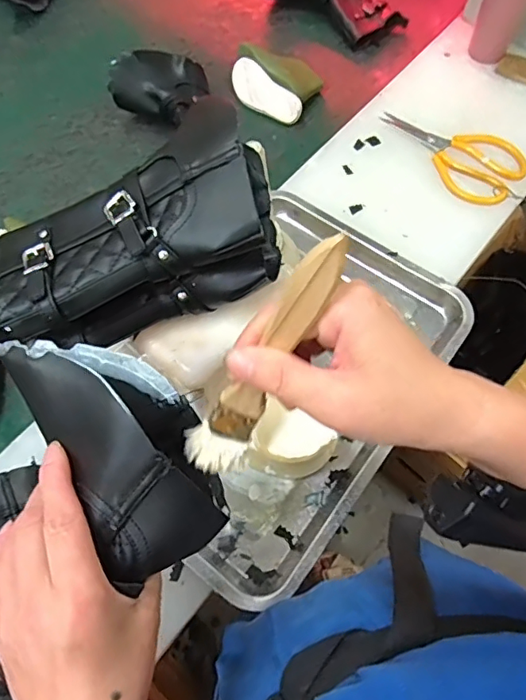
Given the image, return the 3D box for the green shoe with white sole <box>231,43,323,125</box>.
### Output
[{"bbox_3d":[0.019,-0.394,0.775,0.128,0.050,0.096,35,70,15],"label":"green shoe with white sole"}]

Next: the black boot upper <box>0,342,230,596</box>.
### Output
[{"bbox_3d":[-0.072,0.042,0.276,0.071,0.056,0.133,-29,68,-13],"label":"black boot upper"}]

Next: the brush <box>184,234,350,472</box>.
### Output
[{"bbox_3d":[0.000,0.008,0.241,0.027,0.140,0.018,44,38,18],"label":"brush"}]

